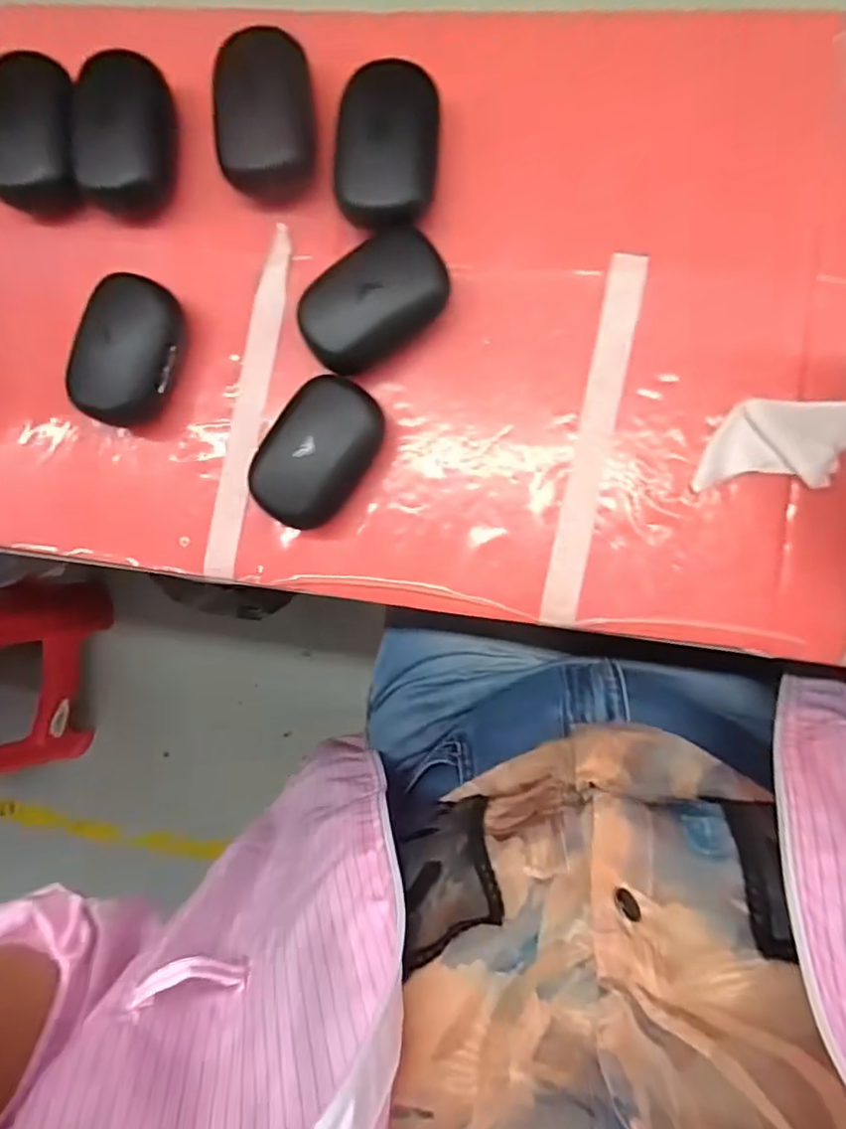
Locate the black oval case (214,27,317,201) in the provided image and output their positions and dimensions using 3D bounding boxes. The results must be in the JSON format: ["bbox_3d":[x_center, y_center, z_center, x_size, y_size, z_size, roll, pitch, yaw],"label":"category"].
[{"bbox_3d":[-0.089,-0.256,0.338,0.058,0.031,0.081,3,92,9],"label":"black oval case"}]

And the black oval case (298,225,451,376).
[{"bbox_3d":[-0.026,-0.145,0.330,0.082,0.034,0.053,-33,86,8],"label":"black oval case"}]

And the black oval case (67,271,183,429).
[{"bbox_3d":[-0.174,-0.125,0.353,0.055,0.029,0.084,19,94,8],"label":"black oval case"}]

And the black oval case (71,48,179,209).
[{"bbox_3d":[-0.177,-0.258,0.352,0.048,0.027,0.083,0,91,9],"label":"black oval case"}]

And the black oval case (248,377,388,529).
[{"bbox_3d":[-0.059,-0.063,0.334,0.053,0.038,0.084,35,96,7],"label":"black oval case"}]

